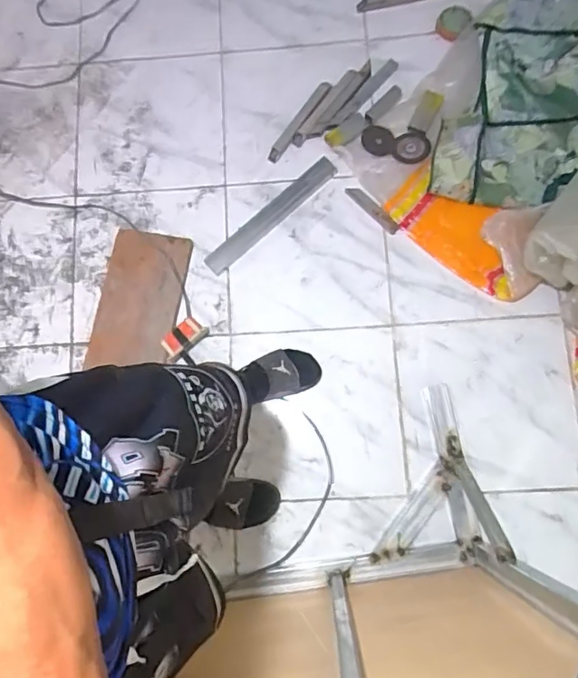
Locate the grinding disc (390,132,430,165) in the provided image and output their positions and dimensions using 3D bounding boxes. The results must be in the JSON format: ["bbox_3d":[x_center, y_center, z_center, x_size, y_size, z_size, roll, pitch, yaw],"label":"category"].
[{"bbox_3d":[0.307,-0.478,1.321,0.092,0.008,0.091,-1,80,3],"label":"grinding disc"}]

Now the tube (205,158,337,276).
[{"bbox_3d":[-0.042,-0.301,1.284,0.389,0.015,0.056,-42,80,-5],"label":"tube"}]

